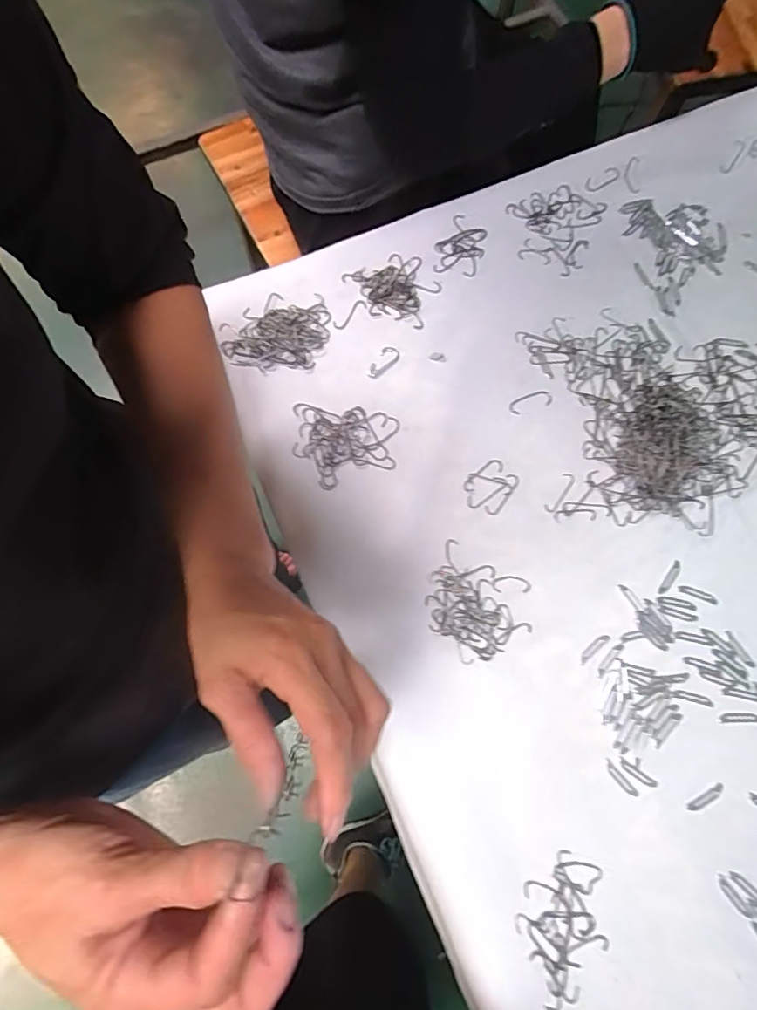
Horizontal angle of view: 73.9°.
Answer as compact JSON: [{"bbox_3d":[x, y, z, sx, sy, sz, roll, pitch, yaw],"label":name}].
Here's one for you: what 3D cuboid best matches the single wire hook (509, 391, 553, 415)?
[{"bbox_3d":[0.142,-0.096,0.468,0.043,0.004,0.016,-17,77,-5],"label":"single wire hook"}]

